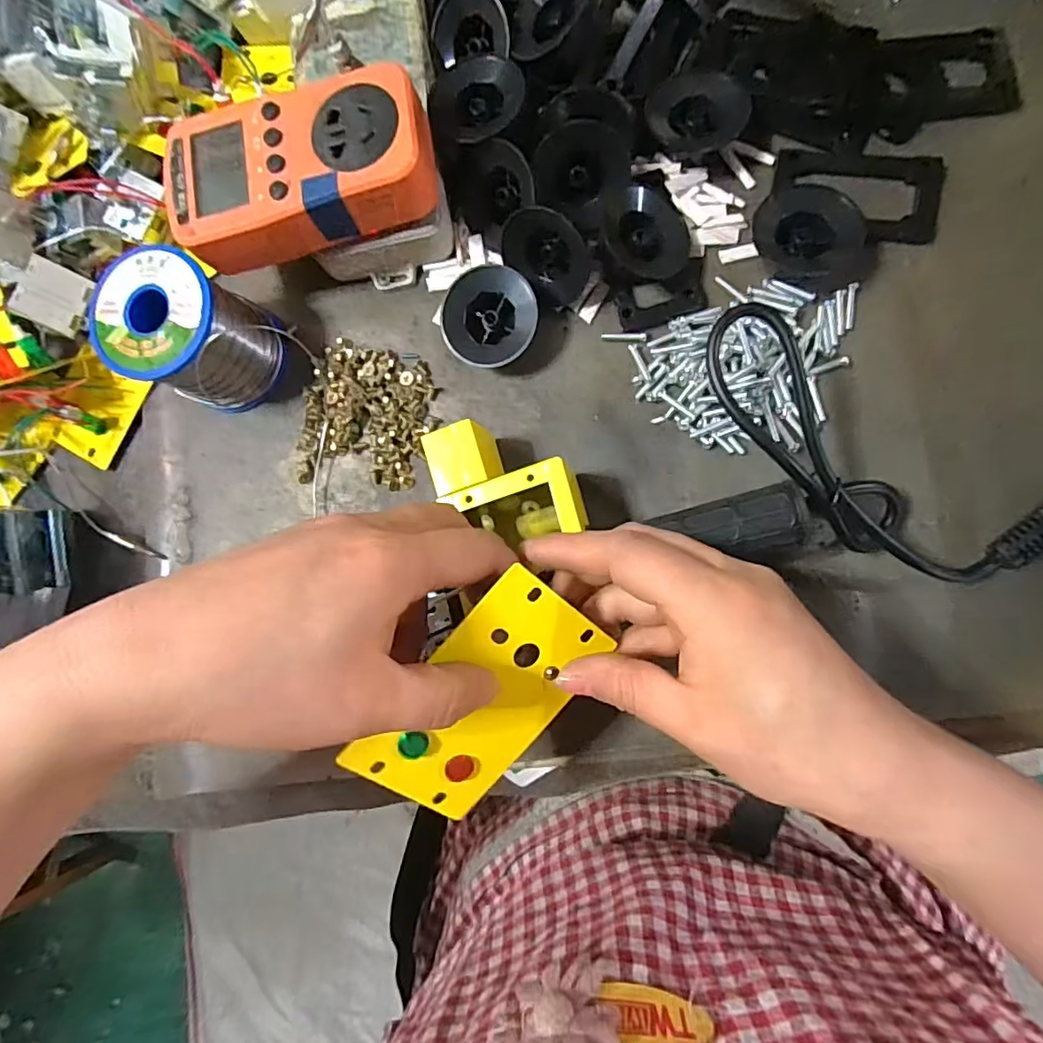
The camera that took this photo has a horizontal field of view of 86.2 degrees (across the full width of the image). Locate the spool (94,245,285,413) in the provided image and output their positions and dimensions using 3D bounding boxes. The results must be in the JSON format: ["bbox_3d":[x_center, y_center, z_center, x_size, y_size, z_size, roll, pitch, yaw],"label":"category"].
[{"bbox_3d":[-0.173,-0.098,0.296,0.060,0.063,0.061,25,90,10],"label":"spool"}]

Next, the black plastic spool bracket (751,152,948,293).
[{"bbox_3d":[0.158,-0.149,0.267,0.086,0.021,0.070,10,87,9],"label":"black plastic spool bracket"}]

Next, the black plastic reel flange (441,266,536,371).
[{"bbox_3d":[-0.015,-0.103,0.289,0.047,0.027,0.046,-1,85,9],"label":"black plastic reel flange"}]

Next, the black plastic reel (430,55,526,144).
[{"bbox_3d":[-0.021,-0.207,0.278,0.046,0.015,0.039,0,85,9],"label":"black plastic reel"}]

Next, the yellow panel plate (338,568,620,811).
[{"bbox_3d":[-0.013,0.067,0.207,0.058,0.004,0.094,41,93,-27],"label":"yellow panel plate"}]

